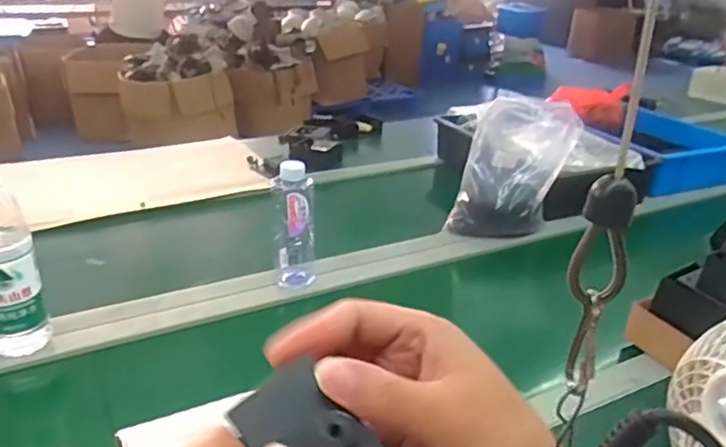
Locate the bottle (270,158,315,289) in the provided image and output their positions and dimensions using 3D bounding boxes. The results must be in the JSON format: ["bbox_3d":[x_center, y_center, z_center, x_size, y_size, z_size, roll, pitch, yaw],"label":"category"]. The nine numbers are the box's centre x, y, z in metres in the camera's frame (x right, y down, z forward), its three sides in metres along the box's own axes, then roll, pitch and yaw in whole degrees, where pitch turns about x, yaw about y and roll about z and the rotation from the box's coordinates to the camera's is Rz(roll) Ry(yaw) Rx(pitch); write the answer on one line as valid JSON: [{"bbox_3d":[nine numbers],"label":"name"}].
[{"bbox_3d":[-0.094,0.004,0.826,0.058,0.171,0.048,0,27,-4],"label":"bottle"}]

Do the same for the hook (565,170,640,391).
[{"bbox_3d":[0.075,0.022,0.200,0.017,0.076,0.008,19,30,31],"label":"hook"}]

